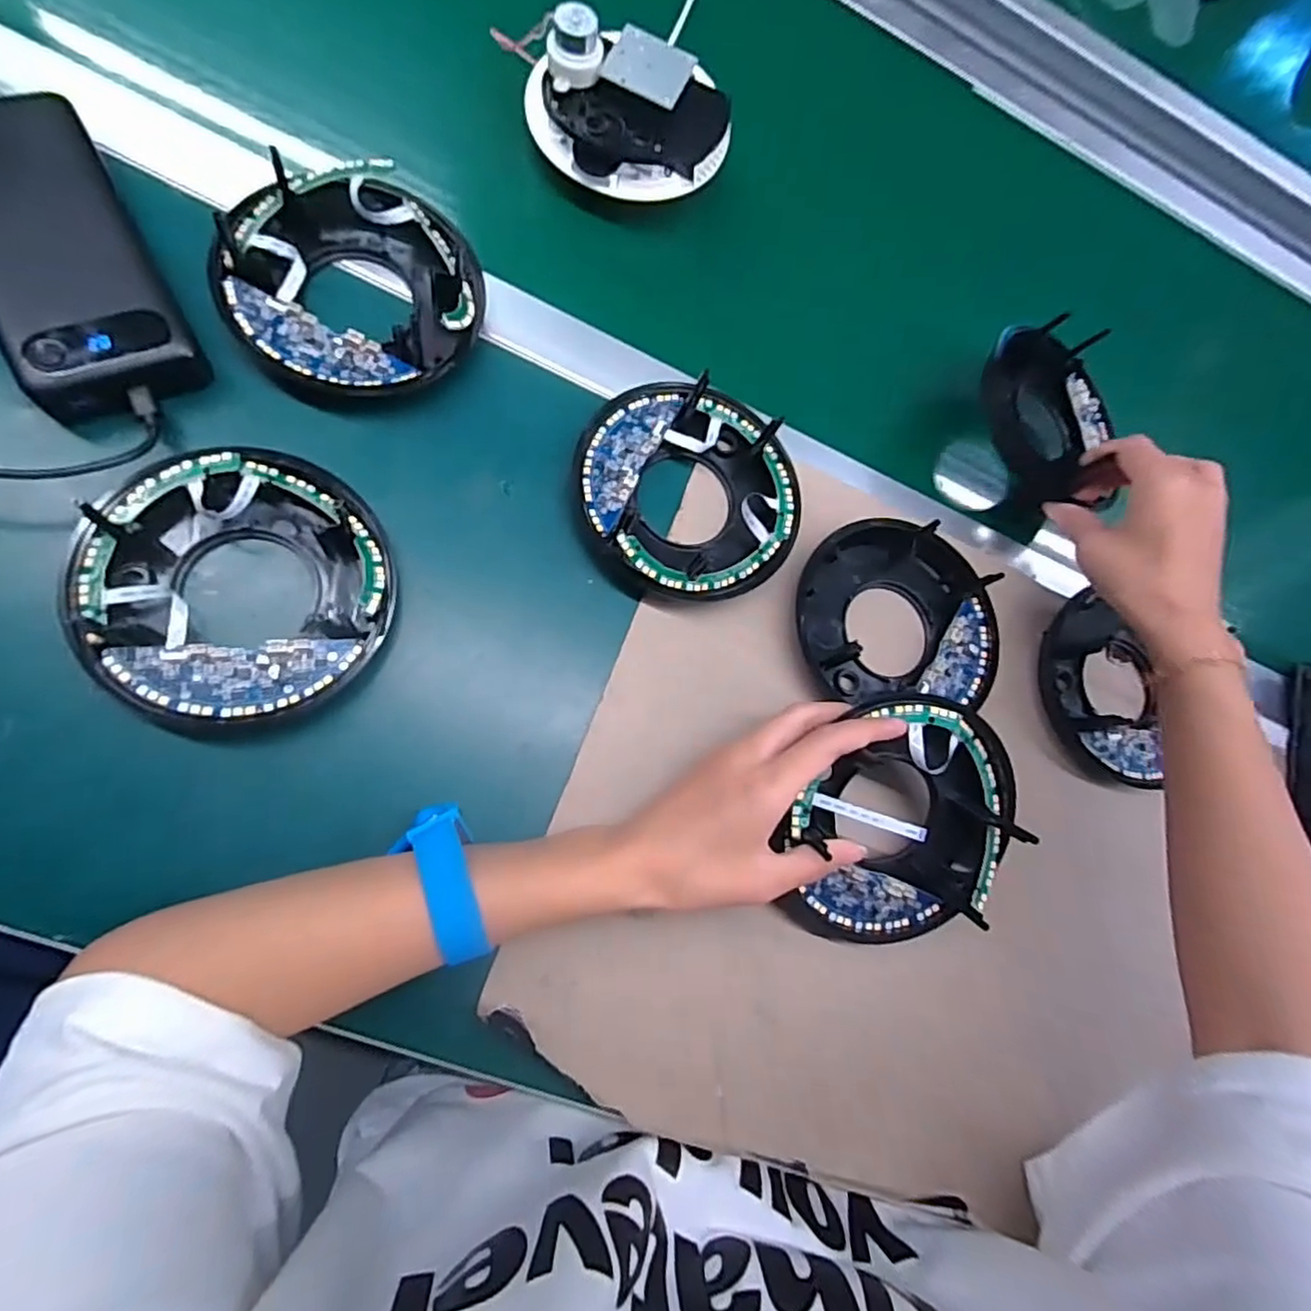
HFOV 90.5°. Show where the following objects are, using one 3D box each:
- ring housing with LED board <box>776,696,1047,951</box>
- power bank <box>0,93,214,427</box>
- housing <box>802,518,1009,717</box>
[{"bbox_3d":[0.124,0.089,0.329,0.113,0.031,0.132,34,93,-17],"label":"ring housing with LED board"},{"bbox_3d":[-0.284,-0.190,0.311,0.070,0.034,0.154,-27,87,-11],"label":"power bank"},{"bbox_3d":[0.145,-0.020,0.388,0.128,0.038,0.128,5,75,-7],"label":"housing"}]

